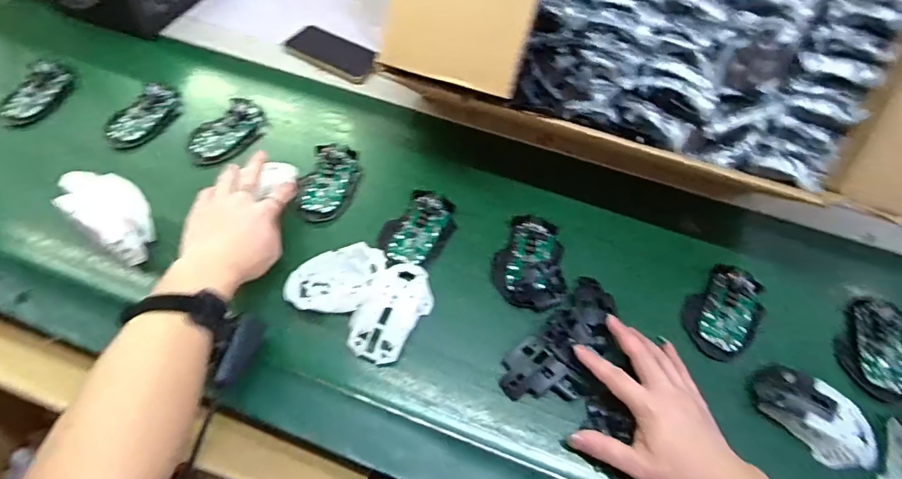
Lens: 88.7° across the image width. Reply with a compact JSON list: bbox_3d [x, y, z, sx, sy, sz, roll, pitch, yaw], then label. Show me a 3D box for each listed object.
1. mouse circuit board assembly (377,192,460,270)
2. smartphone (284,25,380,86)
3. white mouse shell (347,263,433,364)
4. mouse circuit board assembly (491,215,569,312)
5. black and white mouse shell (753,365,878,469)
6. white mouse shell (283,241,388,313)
[{"bbox_3d":[-0.037,-0.015,0.558,0.071,0.030,0.112,27,59,16],"label":"mouse circuit board assembly"},{"bbox_3d":[-0.190,-0.299,0.738,0.168,0.015,0.069,31,60,17],"label":"smartphone"},{"bbox_3d":[-0.062,0.074,0.497,0.060,0.041,0.116,27,59,15],"label":"white mouse shell"},{"bbox_3d":[0.093,0.023,0.547,0.083,0.032,0.122,3,56,0],"label":"mouse circuit board assembly"},{"bbox_3d":[0.365,0.173,0.461,0.057,0.035,0.112,-37,65,-23],"label":"black and white mouse shell"},{"bbox_3d":[-0.126,0.045,0.505,0.109,0.045,0.066,-1,56,-3],"label":"white mouse shell"}]

